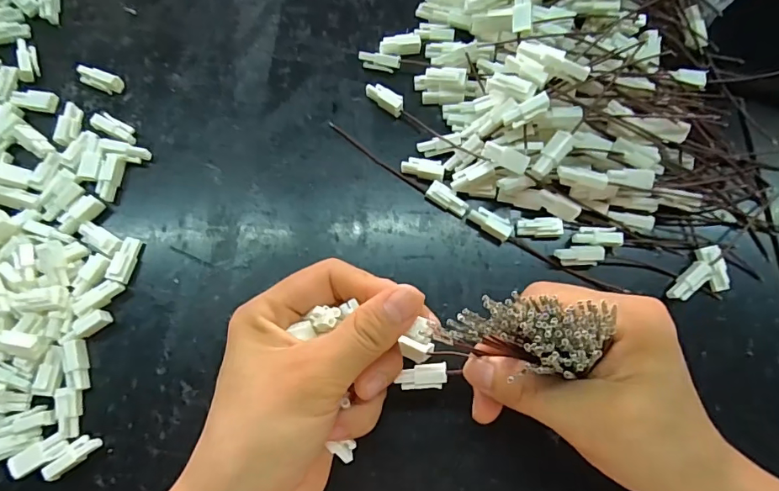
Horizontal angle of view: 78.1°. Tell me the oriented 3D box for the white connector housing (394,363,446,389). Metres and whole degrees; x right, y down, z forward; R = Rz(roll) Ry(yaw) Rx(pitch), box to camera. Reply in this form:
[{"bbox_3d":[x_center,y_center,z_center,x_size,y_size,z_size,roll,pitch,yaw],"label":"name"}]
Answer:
[{"bbox_3d":[0.016,0.061,0.223,0.021,0.007,0.011,-2,75,-2],"label":"white connector housing"}]

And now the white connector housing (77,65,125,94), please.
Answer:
[{"bbox_3d":[-0.176,-0.100,0.292,0.026,0.008,0.011,16,75,3],"label":"white connector housing"}]

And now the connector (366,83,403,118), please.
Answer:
[{"bbox_3d":[-0.003,-0.089,0.292,0.026,0.009,0.011,35,77,8],"label":"connector"}]

